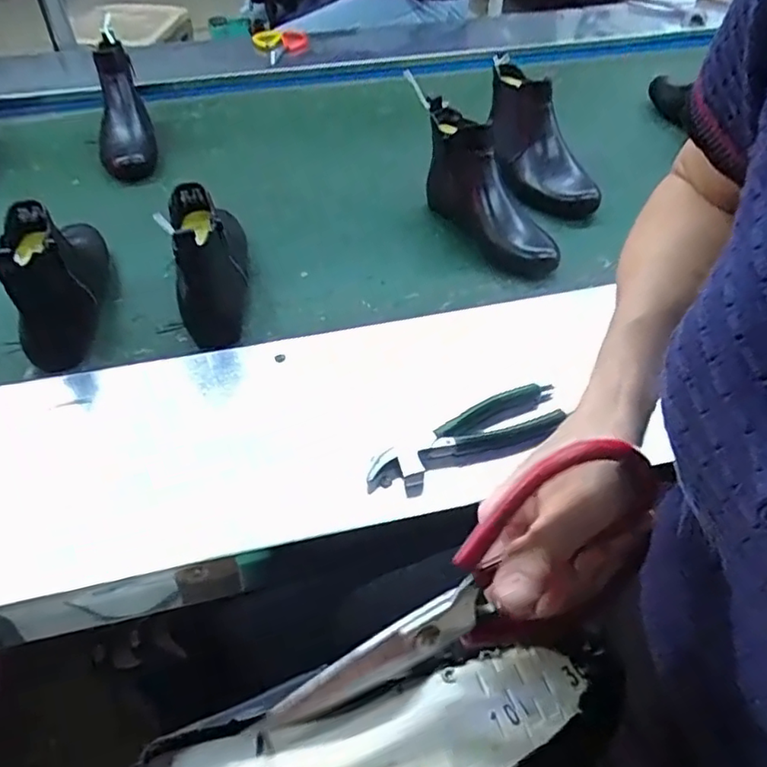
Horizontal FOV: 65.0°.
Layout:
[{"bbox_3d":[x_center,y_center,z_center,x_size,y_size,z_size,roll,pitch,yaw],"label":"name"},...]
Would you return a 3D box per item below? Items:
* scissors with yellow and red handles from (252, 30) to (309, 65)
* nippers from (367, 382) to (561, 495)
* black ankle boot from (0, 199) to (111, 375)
[{"bbox_3d":[-0.204,-0.680,1.208,0.106,0.022,0.195,-4,43,-5],"label":"scissors with yellow and red handles"},{"bbox_3d":[0.075,0.055,0.520,0.185,0.032,0.057,-21,50,-22],"label":"nippers"},{"bbox_3d":[-0.353,-0.143,0.654,0.073,0.120,0.241,-9,46,-12],"label":"black ankle boot"}]

